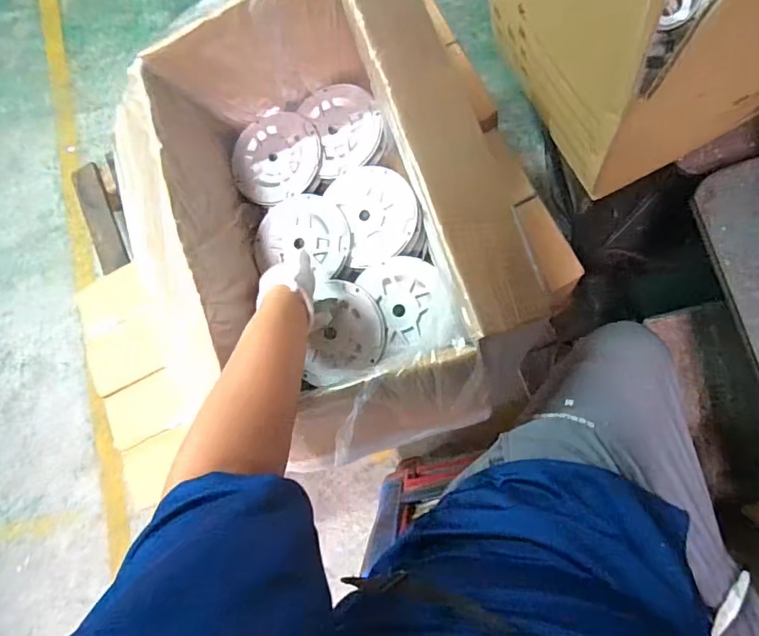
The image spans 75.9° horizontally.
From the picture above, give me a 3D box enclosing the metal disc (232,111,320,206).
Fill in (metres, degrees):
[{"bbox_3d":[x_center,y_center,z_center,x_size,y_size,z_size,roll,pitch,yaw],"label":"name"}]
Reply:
[{"bbox_3d":[-0.151,-0.233,0.708,0.131,0.015,0.129,-1,83,11],"label":"metal disc"}]

